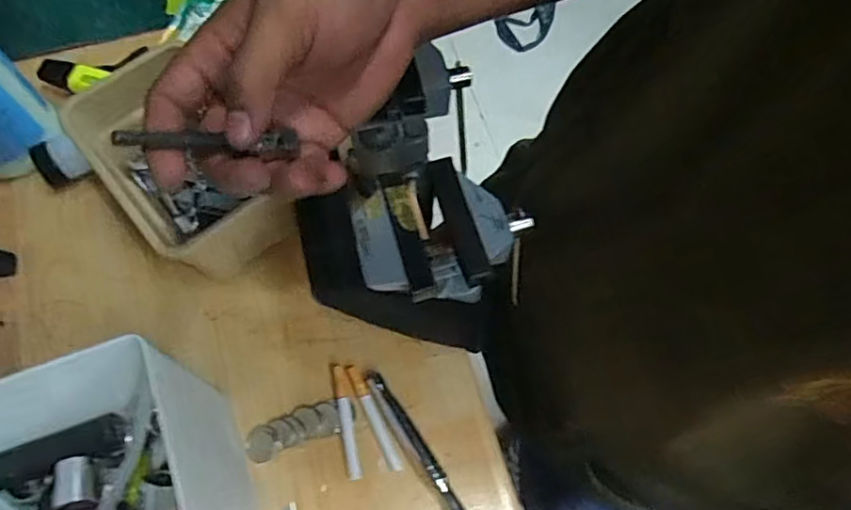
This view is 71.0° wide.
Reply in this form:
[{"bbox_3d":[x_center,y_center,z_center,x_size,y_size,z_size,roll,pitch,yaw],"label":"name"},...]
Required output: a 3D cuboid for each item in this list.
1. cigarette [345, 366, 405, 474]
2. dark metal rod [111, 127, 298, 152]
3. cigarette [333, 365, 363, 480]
[{"bbox_3d":[-0.039,0.121,0.446,0.009,0.005,0.084,-25,70,-10],"label":"cigarette"},{"bbox_3d":[-0.094,-0.051,0.263,0.080,0.006,0.006,-8,64,-37],"label":"dark metal rod"},{"bbox_3d":[-0.059,0.124,0.445,0.011,0.005,0.082,-11,68,-5],"label":"cigarette"}]

